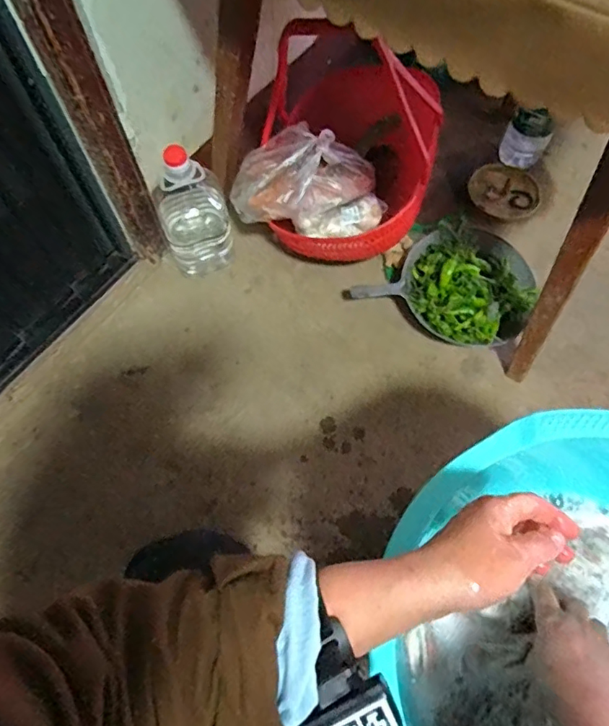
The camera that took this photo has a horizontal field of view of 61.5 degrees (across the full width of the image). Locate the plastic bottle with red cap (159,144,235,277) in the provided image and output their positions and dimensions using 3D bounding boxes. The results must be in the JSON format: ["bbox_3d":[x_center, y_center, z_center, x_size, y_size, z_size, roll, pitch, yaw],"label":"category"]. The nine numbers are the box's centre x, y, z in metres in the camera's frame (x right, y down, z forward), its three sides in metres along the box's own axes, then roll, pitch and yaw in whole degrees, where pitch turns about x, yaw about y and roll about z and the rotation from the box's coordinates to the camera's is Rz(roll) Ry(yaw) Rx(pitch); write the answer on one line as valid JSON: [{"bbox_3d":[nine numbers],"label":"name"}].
[{"bbox_3d":[-0.200,-0.276,0.899,0.119,0.259,0.118,-10,65,-4],"label":"plastic bottle with red cap"}]

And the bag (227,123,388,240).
[{"bbox_3d":[0.009,-0.309,0.878,0.262,0.144,0.131,-2,65,0],"label":"bag"}]

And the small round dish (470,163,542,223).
[{"bbox_3d":[0.416,-0.355,1.054,0.147,0.028,0.136,-1,66,2],"label":"small round dish"}]

